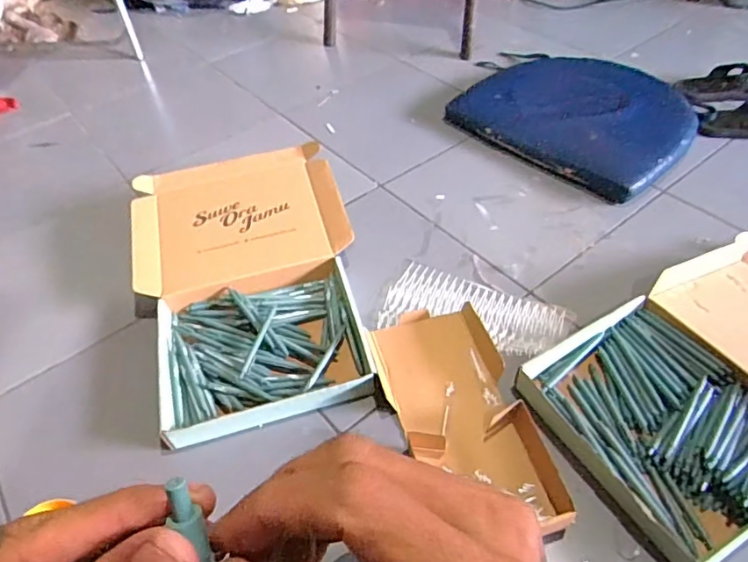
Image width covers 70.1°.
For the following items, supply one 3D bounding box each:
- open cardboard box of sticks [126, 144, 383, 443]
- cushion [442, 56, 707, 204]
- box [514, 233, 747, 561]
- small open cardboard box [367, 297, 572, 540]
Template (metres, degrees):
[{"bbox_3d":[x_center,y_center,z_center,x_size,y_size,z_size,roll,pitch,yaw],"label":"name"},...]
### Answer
[{"bbox_3d":[-0.218,-0.016,0.931,0.379,0.071,0.554,-14,50,-7],"label":"open cardboard box of sticks"},{"bbox_3d":[0.437,-0.372,1.183,0.480,0.074,0.306,35,61,30],"label":"cushion"},{"bbox_3d":[0.506,0.131,0.779,0.543,0.090,0.332,-25,52,-16],"label":"box"},{"bbox_3d":[0.120,0.183,0.762,0.191,0.062,0.366,-10,49,-4],"label":"small open cardboard box"}]

